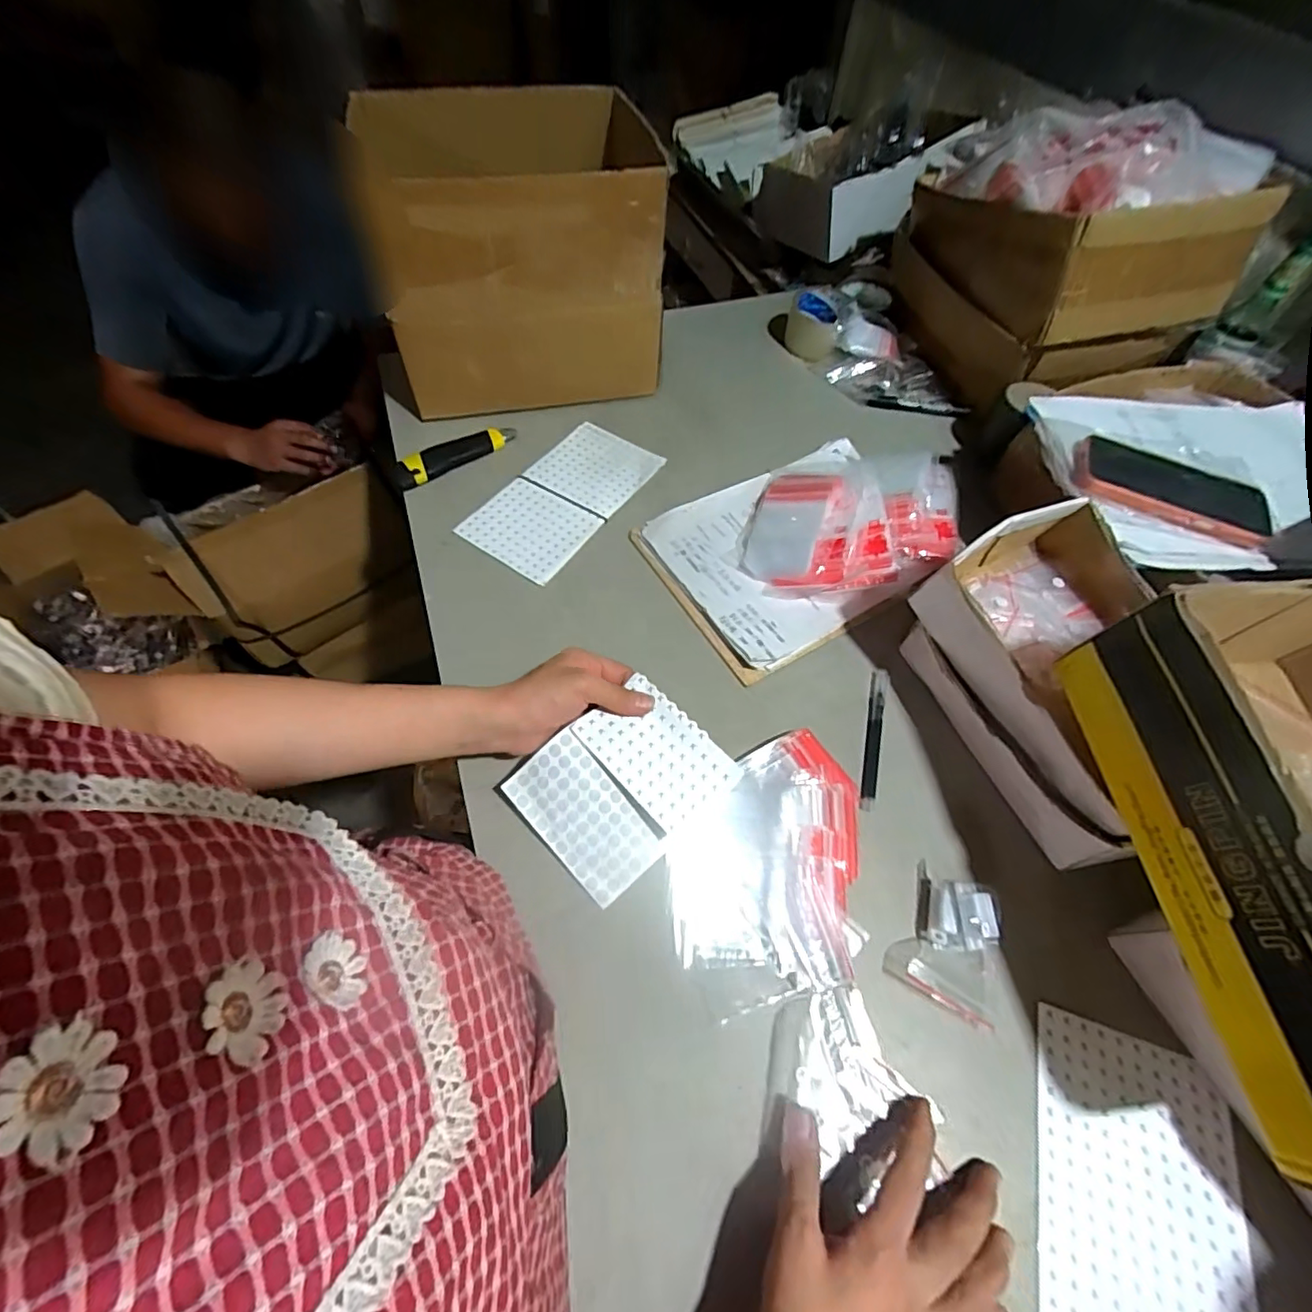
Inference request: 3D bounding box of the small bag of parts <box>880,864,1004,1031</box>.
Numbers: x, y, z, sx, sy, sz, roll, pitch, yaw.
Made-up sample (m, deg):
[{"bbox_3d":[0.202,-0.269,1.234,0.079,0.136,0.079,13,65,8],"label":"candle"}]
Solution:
[{"bbox_3d":[0.221,0.206,0.420,0.073,0.032,0.091,26,61,13],"label":"small bag of parts"}]

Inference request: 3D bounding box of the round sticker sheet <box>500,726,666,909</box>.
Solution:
[{"bbox_3d":[-0.056,0.125,0.447,0.070,0.004,0.122,-43,79,0],"label":"round sticker sheet"}]

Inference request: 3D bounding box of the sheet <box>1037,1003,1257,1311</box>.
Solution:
[{"bbox_3d":[0.296,0.361,0.349,0.124,0.006,0.229,16,59,8],"label":"sheet"}]

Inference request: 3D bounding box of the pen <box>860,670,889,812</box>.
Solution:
[{"bbox_3d":[0.195,0.072,0.515,0.015,0.010,0.136,15,59,7],"label":"pen"}]

